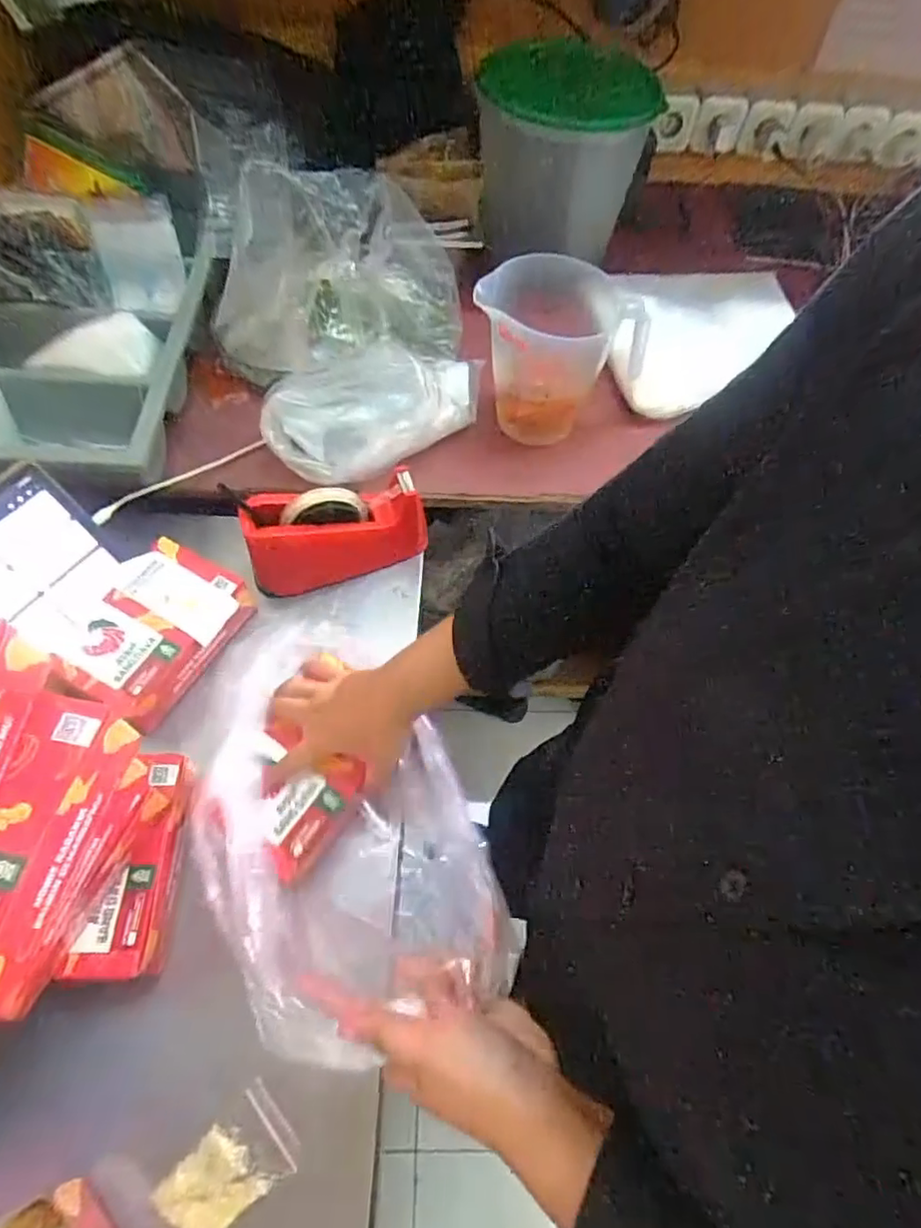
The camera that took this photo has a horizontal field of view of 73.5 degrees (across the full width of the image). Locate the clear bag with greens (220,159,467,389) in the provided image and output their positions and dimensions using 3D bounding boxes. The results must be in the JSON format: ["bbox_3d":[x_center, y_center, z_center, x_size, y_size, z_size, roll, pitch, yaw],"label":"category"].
[{"bbox_3d":[-0.149,-0.408,0.757,0.311,0.177,0.205,-17,61,-13],"label":"clear bag with greens"}]

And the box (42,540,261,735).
[{"bbox_3d":[-0.316,0.015,0.634,0.130,0.057,0.173,28,61,13],"label":"box"}]

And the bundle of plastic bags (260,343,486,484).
[{"bbox_3d":[-0.091,-0.251,0.760,0.295,0.110,0.125,-20,62,-14],"label":"bundle of plastic bags"}]

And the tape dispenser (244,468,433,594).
[{"bbox_3d":[-0.135,-0.092,0.687,0.195,0.102,0.070,-10,60,-9],"label":"tape dispenser"}]

